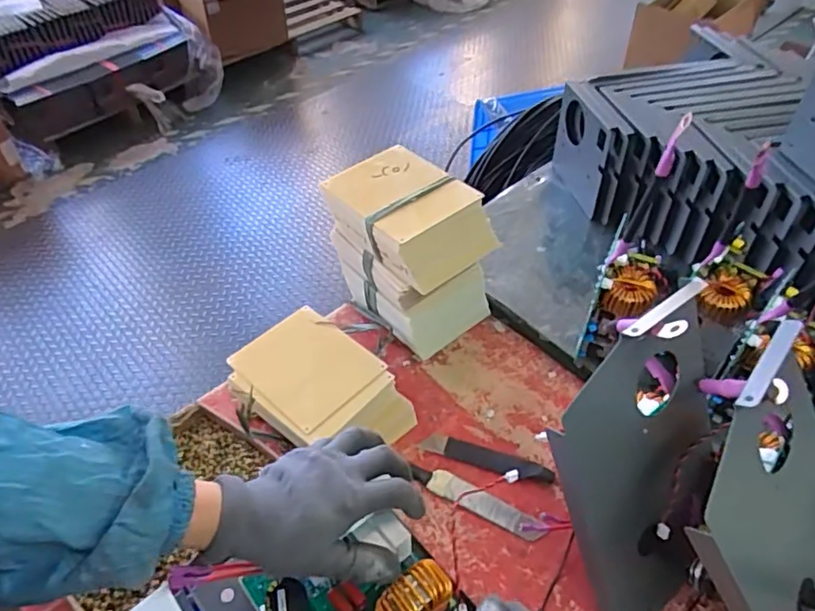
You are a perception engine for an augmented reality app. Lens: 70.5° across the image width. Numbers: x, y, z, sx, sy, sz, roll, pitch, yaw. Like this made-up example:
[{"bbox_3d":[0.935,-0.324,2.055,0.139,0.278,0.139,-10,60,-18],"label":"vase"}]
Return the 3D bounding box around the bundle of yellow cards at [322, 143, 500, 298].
[{"bbox_3d":[0.000,-0.101,0.680,0.125,0.086,0.170,-32,52,-25],"label":"bundle of yellow cards"}]

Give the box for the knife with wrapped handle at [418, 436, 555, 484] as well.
[{"bbox_3d":[0.087,0.167,0.634,0.144,0.011,0.028,14,48,16],"label":"knife with wrapped handle"}]

